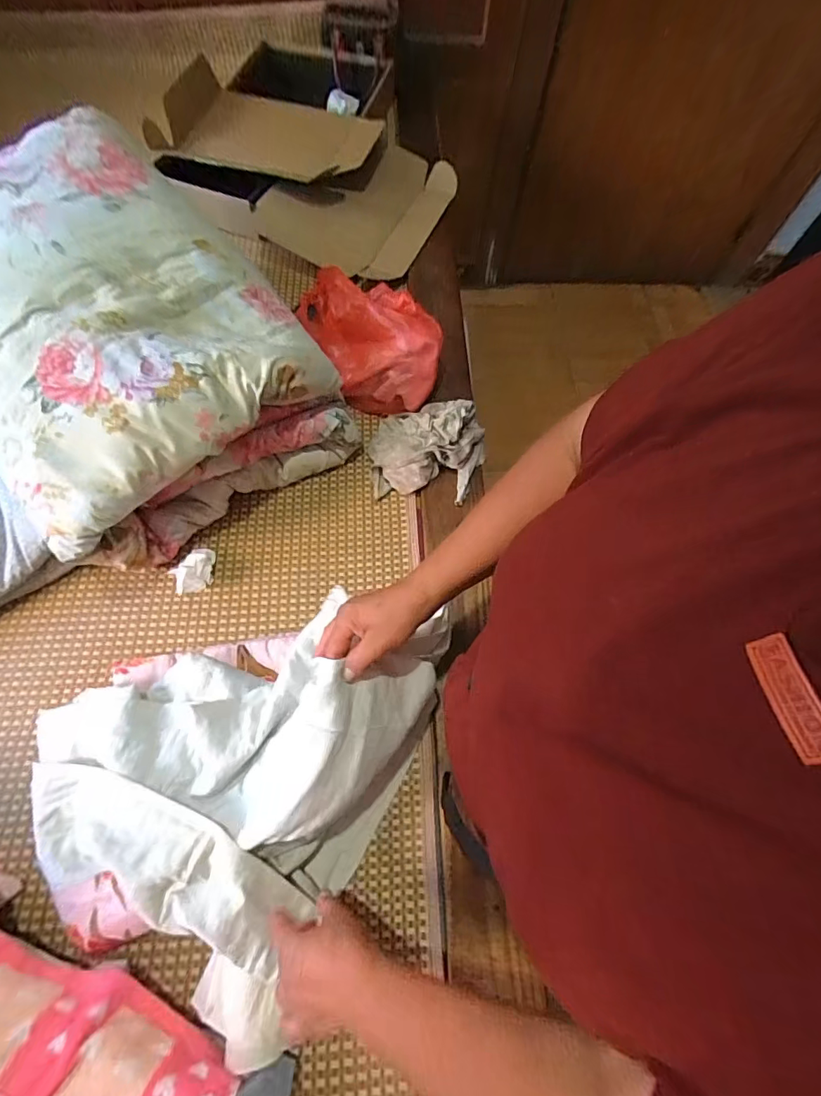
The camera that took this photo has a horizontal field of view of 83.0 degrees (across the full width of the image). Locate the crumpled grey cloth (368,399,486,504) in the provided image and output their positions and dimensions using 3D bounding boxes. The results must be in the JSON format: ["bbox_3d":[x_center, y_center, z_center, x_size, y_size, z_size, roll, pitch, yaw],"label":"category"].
[{"bbox_3d":[0.028,-0.170,0.765,0.182,0.085,0.169,9,66,2],"label":"crumpled grey cloth"}]

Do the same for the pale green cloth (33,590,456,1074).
[{"bbox_3d":[-0.216,0.222,0.522,0.384,0.192,0.431,28,68,10],"label":"pale green cloth"}]

